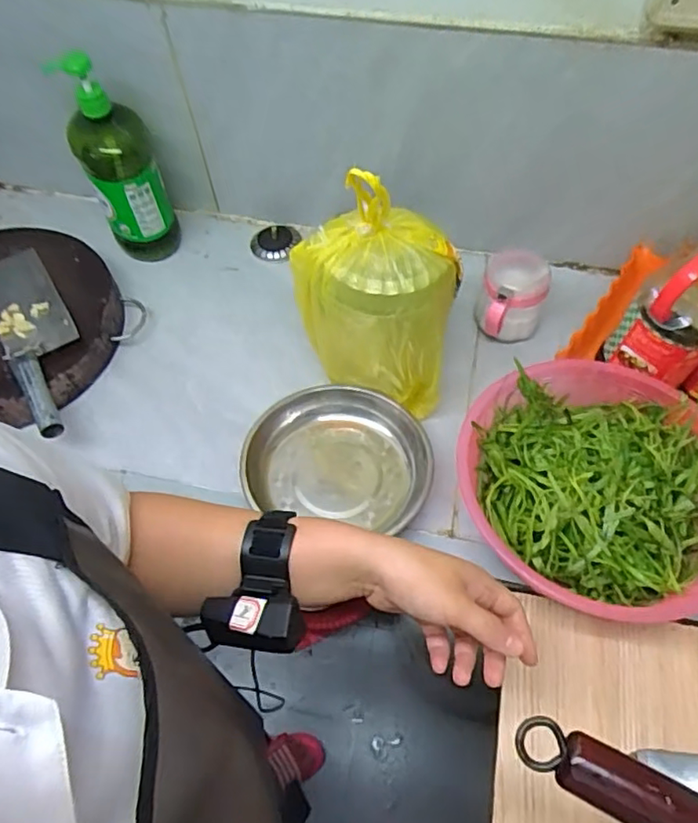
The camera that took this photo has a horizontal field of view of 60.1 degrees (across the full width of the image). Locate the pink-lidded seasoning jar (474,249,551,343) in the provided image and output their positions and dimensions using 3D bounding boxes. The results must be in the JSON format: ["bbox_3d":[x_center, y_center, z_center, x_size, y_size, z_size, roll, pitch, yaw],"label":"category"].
[{"bbox_3d":[0.204,-0.139,0.763,0.081,0.085,0.095,18,62,11],"label":"pink-lidded seasoning jar"}]

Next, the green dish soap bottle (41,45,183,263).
[{"bbox_3d":[-0.303,-0.326,0.803,0.091,0.256,0.086,-23,63,-11],"label":"green dish soap bottle"}]

